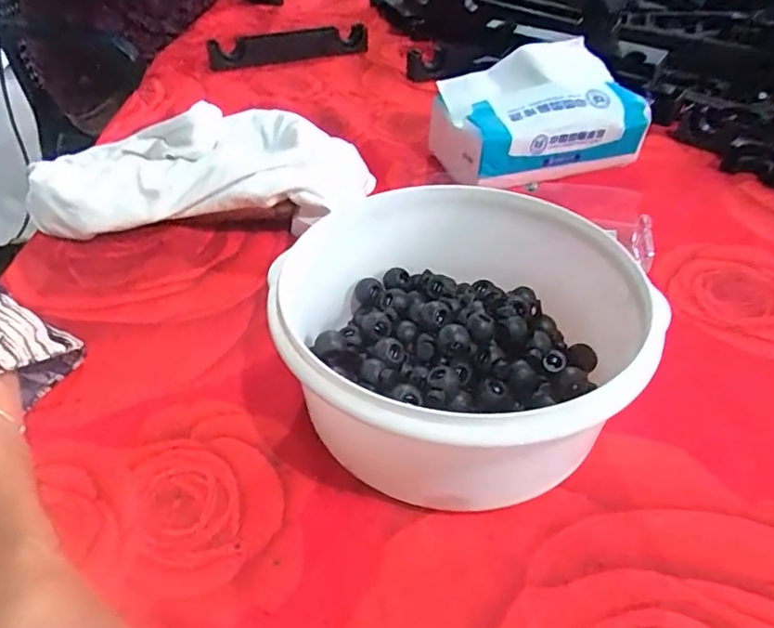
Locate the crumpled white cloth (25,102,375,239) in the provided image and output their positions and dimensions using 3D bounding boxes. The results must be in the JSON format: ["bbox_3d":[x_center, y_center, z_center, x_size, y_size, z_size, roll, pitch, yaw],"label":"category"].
[{"bbox_3d":[-0.132,-0.102,0.418,0.234,0.057,0.108,0,41,0],"label":"crumpled white cloth"}]

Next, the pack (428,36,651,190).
[{"bbox_3d":[0.126,-0.163,0.469,0.162,0.083,0.089,-12,42,-14],"label":"pack"}]

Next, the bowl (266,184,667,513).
[{"bbox_3d":[0.031,0.013,0.269,0.147,0.077,0.154,0,41,0],"label":"bowl"}]

